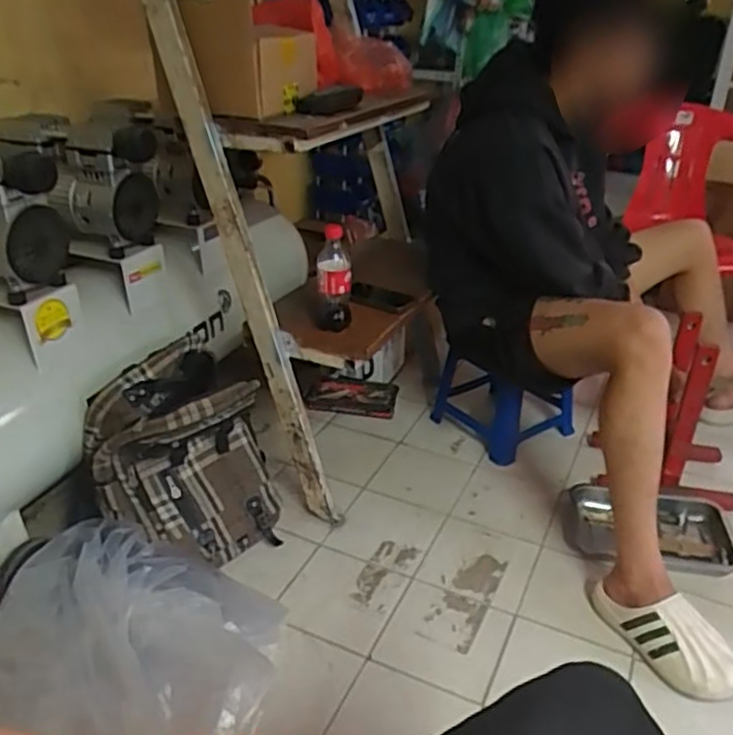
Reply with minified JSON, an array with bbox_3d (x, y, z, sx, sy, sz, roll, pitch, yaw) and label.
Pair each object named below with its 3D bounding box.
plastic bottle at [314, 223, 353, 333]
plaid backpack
[{"bbox_3d":[-0.060,-0.160,1.266,0.062,0.201,0.053,-2,29,-6],"label":"plastic bottle"},{"bbox_3d":[-0.332,0.157,1.279,0.316,0.346,0.243,-8,31,-17],"label":"plaid backpack"}]

